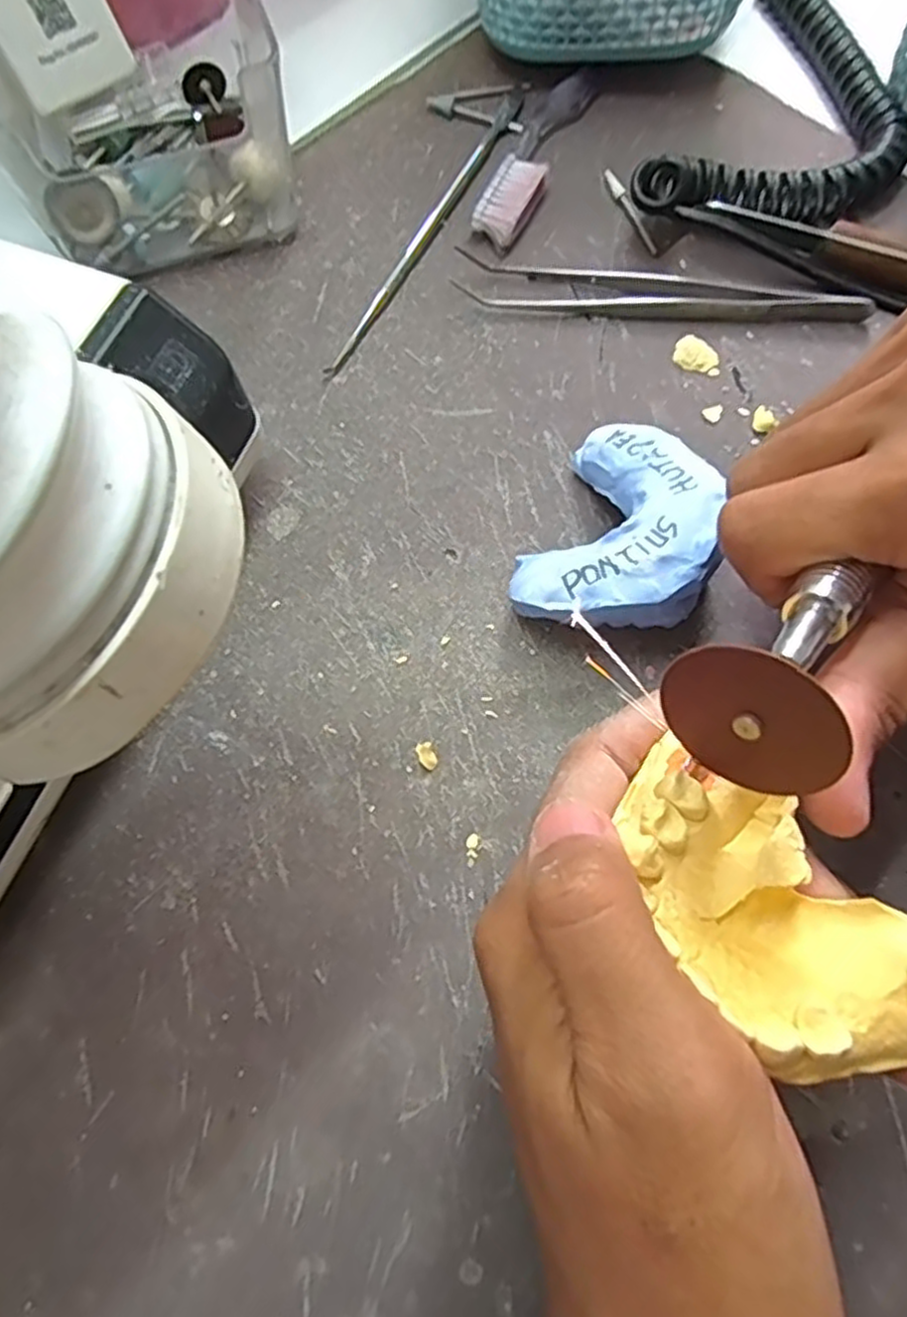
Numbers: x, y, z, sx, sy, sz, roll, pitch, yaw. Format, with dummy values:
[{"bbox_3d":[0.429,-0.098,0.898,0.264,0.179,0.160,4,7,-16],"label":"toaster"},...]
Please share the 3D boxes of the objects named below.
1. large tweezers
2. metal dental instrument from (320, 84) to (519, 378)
[{"bbox_3d":[0.074,-0.133,0.269,0.143,0.007,0.025,5,70,3],"label":"large tweezers"},{"bbox_3d":[-0.007,-0.165,0.283,0.008,0.004,0.158,24,72,10],"label":"metal dental instrument"}]

